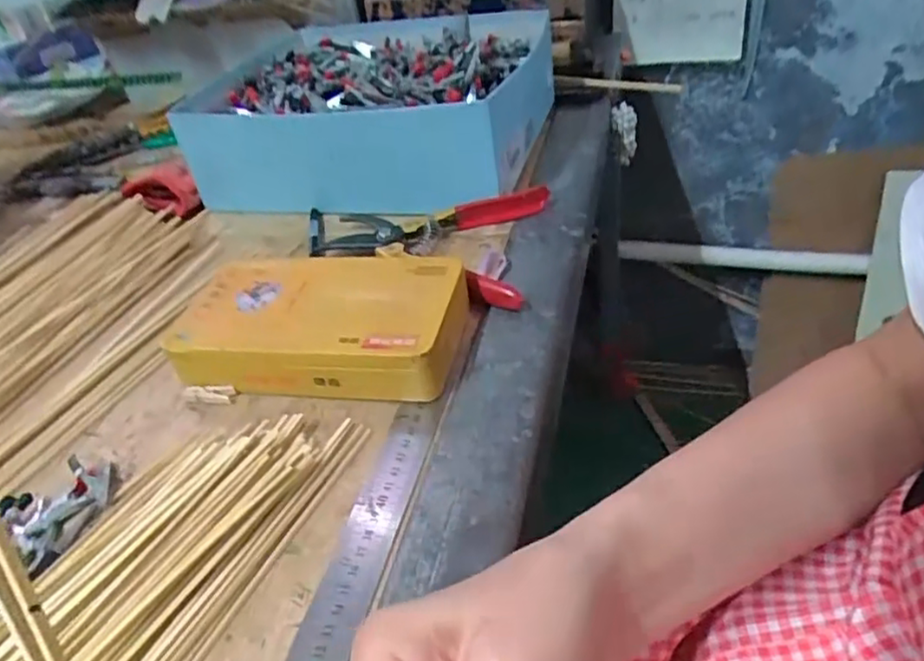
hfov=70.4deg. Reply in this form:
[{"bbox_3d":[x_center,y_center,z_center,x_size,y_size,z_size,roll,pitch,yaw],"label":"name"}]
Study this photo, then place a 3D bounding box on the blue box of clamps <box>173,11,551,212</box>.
[{"bbox_3d":[-0.073,-0.237,0.664,0.316,0.092,0.276,-1,39,11],"label":"blue box of clamps"}]

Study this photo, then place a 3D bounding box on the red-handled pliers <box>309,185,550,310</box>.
[{"bbox_3d":[-0.044,-0.074,0.520,0.209,0.022,0.142,1,39,13],"label":"red-handled pliers"}]

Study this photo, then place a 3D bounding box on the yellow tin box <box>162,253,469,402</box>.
[{"bbox_3d":[-0.092,-0.009,0.439,0.188,0.033,0.110,1,39,13],"label":"yellow tin box"}]

